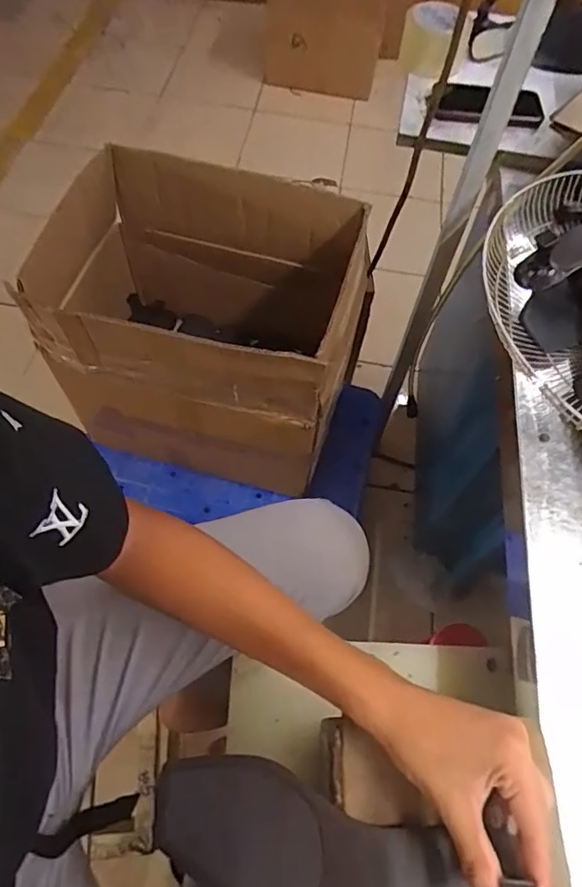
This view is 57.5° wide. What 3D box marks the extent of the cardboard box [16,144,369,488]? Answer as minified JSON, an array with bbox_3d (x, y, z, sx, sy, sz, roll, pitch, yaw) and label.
[{"bbox_3d":[-0.160,-0.210,0.930,0.519,0.394,0.375,12,61,3],"label":"cardboard box"}]

